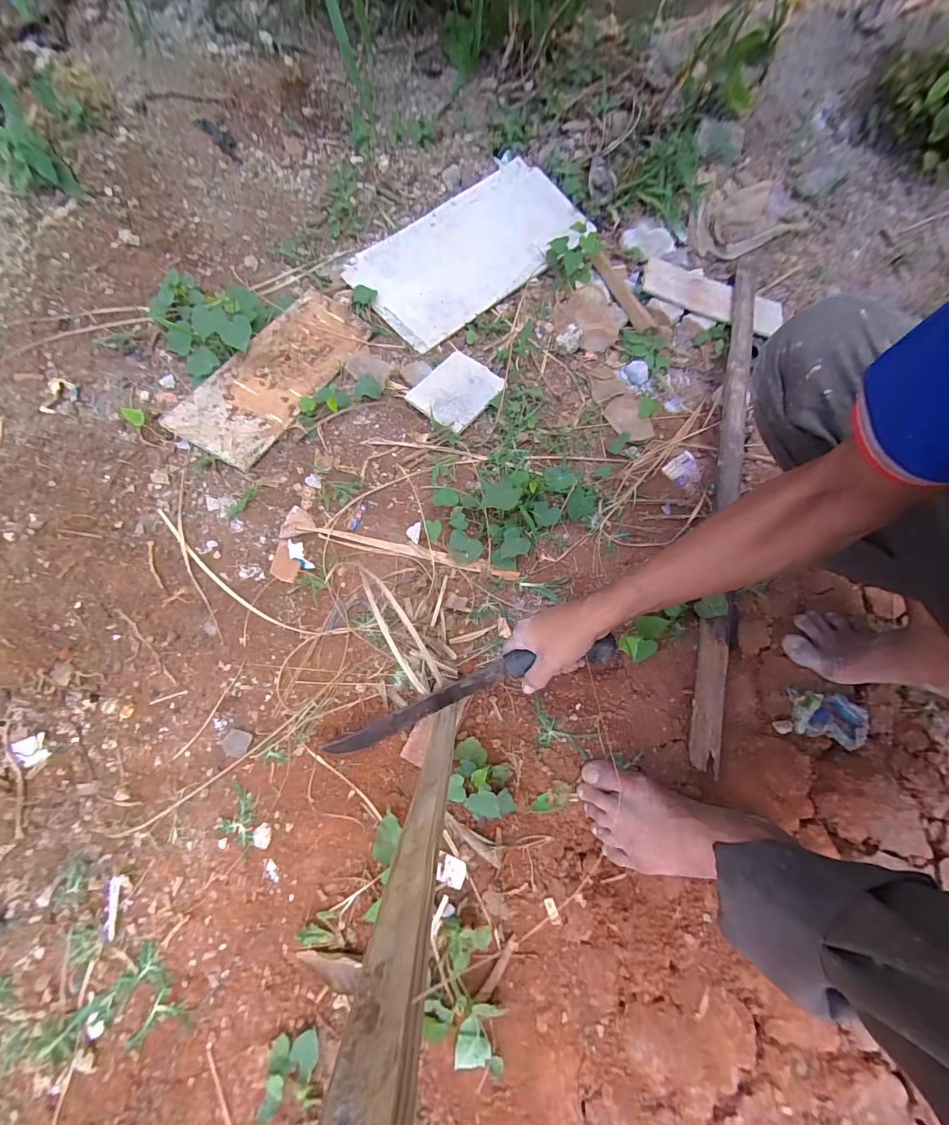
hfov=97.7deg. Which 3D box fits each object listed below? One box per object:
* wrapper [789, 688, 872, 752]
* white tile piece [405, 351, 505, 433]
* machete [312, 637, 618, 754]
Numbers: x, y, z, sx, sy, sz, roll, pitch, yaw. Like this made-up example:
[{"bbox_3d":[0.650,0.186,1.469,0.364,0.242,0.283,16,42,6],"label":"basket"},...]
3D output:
[{"bbox_3d":[0.487,0.211,0.563,0.098,0.026,0.067,12,69,2],"label":"wrapper"},{"bbox_3d":[-0.030,-0.313,0.751,0.116,0.015,0.157,37,67,2],"label":"white tile piece"},{"bbox_3d":[-0.008,0.163,0.516,0.377,0.047,0.043,-22,72,2],"label":"machete"}]

